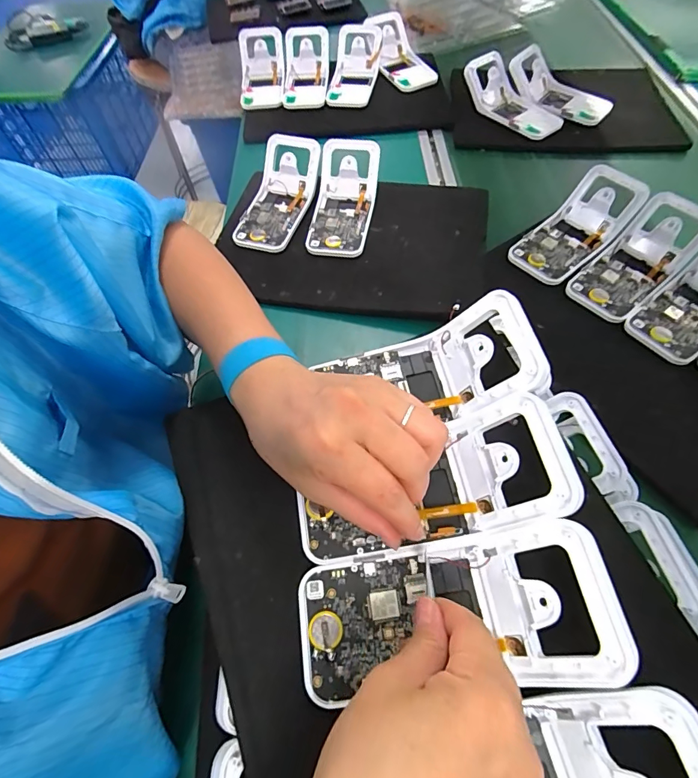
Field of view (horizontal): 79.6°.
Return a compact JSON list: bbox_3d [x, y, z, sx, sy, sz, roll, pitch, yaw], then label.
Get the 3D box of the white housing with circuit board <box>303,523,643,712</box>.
[{"bbox_3d":[0.057,0.129,0.241,0.169,0.033,0.074,-13,58,13],"label":"white housing with circuit board"}]

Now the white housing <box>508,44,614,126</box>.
[{"bbox_3d":[0.346,-0.502,0.688,0.085,0.055,0.171,-40,67,-18],"label":"white housing"}]

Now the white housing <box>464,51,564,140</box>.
[{"bbox_3d":[0.265,-0.468,0.681,0.076,0.049,0.173,-36,79,-20],"label":"white housing"}]

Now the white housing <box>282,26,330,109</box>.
[{"bbox_3d":[-0.078,-0.556,0.744,0.086,0.051,0.170,1,75,0],"label":"white housing"}]

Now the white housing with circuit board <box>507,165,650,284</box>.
[{"bbox_3d":[0.277,-0.195,0.517,0.173,0.043,0.076,-42,67,-8],"label":"white housing with circuit board"}]

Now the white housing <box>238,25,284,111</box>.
[{"bbox_3d":[-0.157,-0.562,0.746,0.079,0.042,0.167,-1,75,-1],"label":"white housing"}]

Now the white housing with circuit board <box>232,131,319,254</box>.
[{"bbox_3d":[-0.096,-0.255,0.563,0.077,0.049,0.165,15,74,8],"label":"white housing with circuit board"}]

